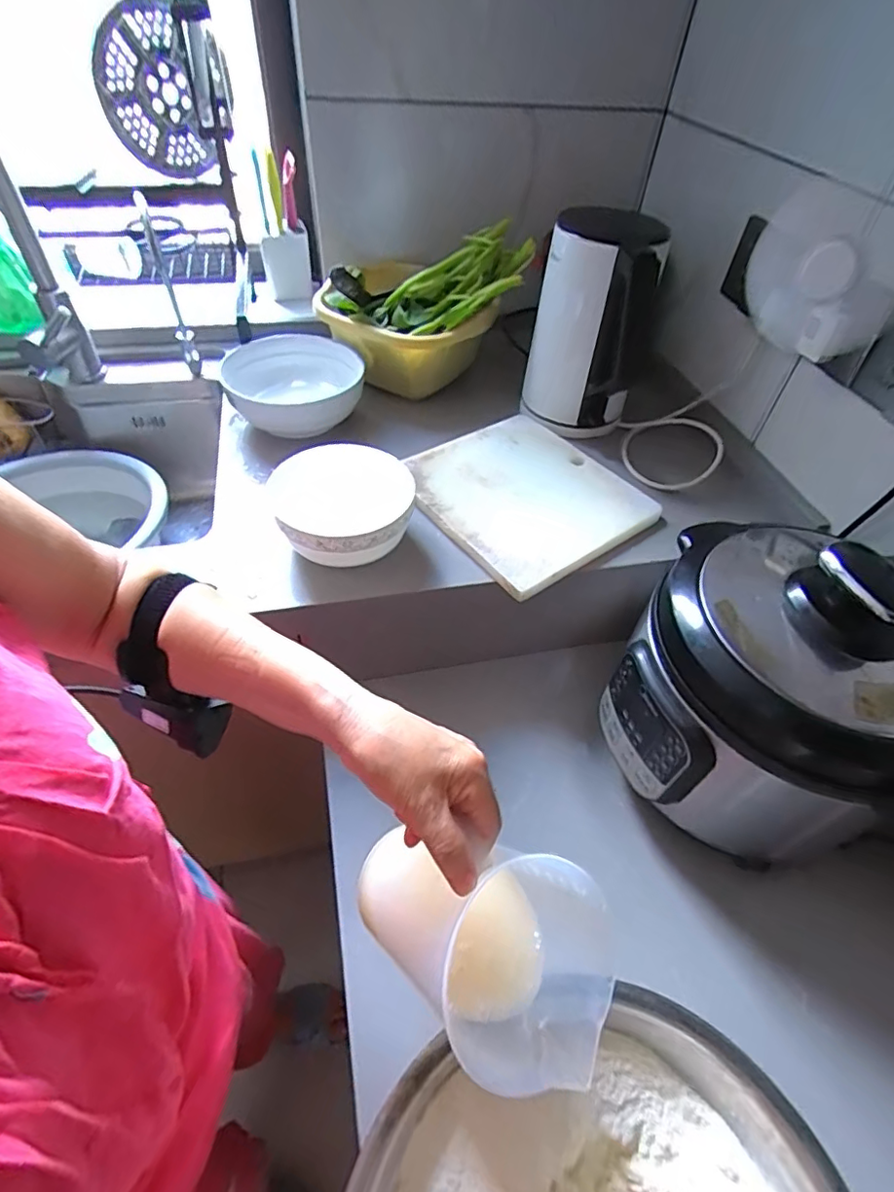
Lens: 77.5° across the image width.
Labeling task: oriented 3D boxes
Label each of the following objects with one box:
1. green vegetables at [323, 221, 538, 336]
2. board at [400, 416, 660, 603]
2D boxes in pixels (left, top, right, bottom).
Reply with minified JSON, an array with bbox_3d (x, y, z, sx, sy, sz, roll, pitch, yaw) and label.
[{"bbox_3d":[-0.025,-0.418,0.747,0.278,0.095,0.109,-11,49,6],"label":"green vegetables"},{"bbox_3d":[0.094,-0.131,0.671,0.237,0.015,0.258,-28,56,-26],"label":"board"}]

